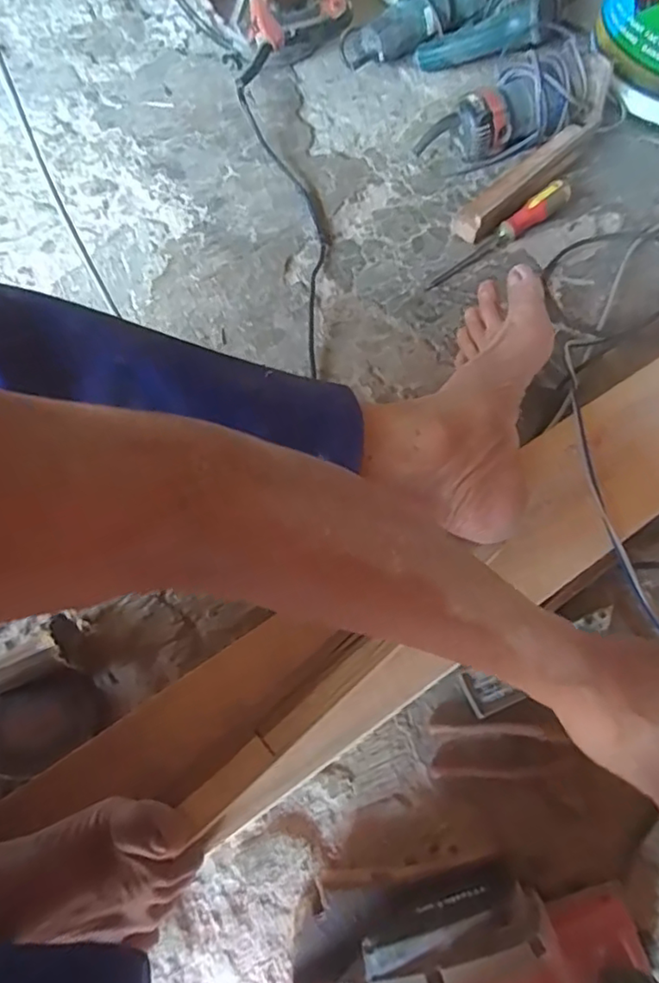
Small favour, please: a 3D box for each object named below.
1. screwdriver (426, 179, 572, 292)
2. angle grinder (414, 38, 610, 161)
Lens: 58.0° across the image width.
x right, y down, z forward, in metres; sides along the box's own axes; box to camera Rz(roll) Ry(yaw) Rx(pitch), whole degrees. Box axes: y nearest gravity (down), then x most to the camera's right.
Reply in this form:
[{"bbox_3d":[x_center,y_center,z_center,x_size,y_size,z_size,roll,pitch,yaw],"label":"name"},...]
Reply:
[{"bbox_3d":[0.215,-0.322,0.744,0.227,0.029,0.028,-35,68,-13],"label":"screwdriver"},{"bbox_3d":[0.246,-0.507,0.800,0.249,0.089,0.093,-28,66,-10],"label":"angle grinder"}]

